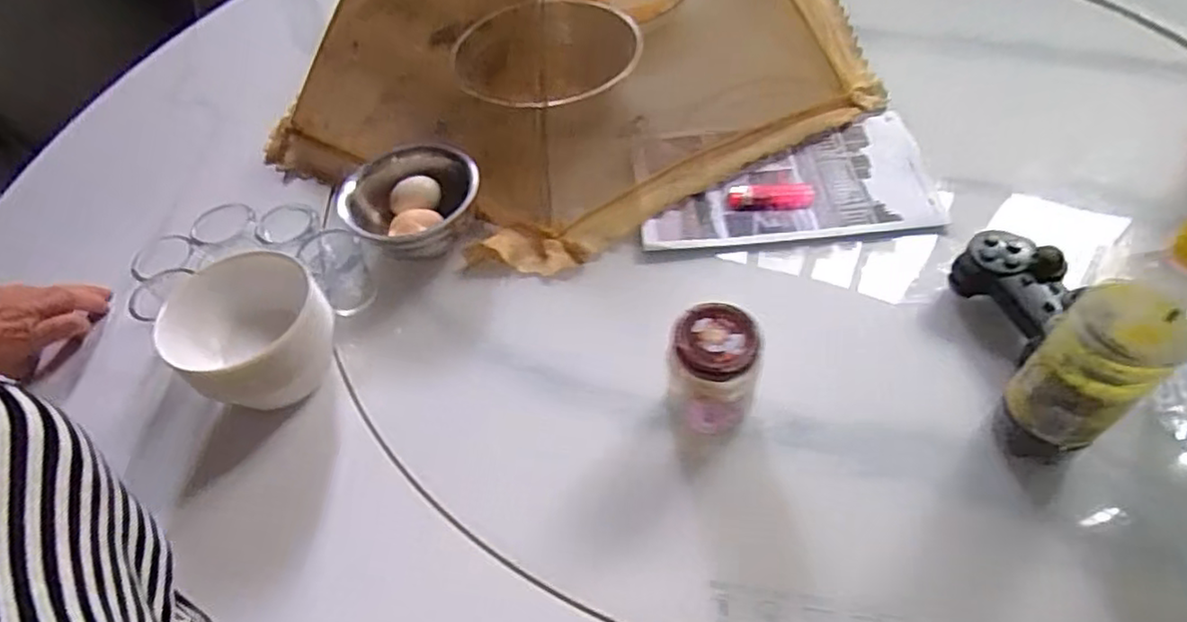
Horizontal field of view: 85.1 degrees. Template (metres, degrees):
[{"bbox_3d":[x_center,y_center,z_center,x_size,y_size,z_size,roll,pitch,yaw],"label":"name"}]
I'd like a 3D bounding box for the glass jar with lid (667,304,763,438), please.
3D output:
[{"bbox_3d":[0.086,0.049,0.474,0.060,0.101,0.056,-3,50,4],"label":"glass jar with lid"}]

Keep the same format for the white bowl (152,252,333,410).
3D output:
[{"bbox_3d":[-0.272,0.021,0.521,0.114,0.077,0.116,-3,50,4],"label":"white bowl"}]

